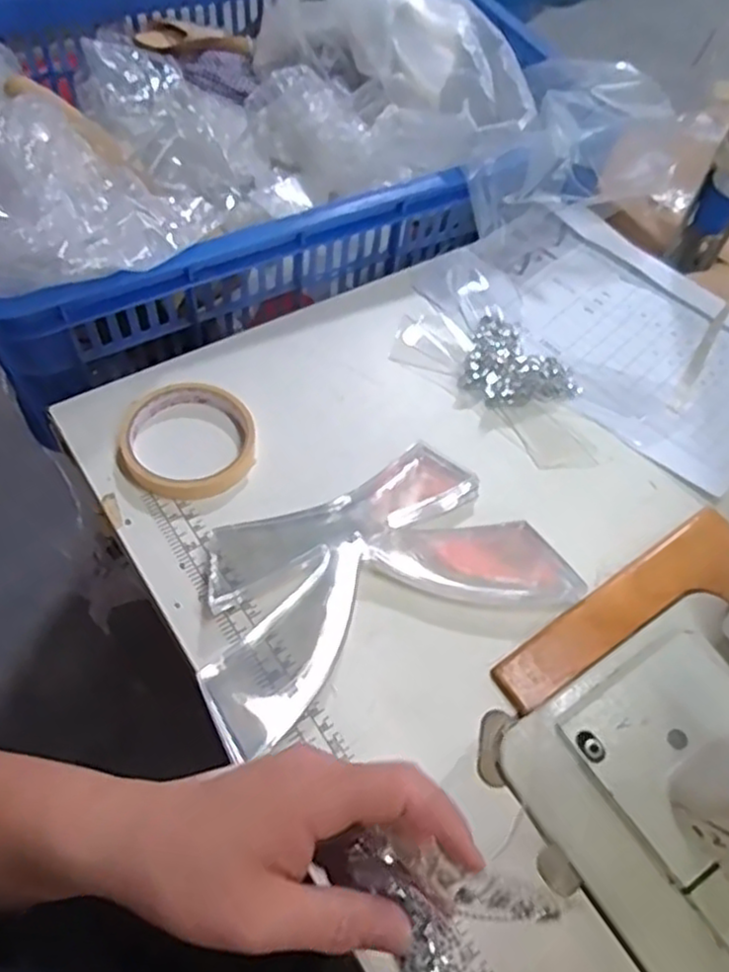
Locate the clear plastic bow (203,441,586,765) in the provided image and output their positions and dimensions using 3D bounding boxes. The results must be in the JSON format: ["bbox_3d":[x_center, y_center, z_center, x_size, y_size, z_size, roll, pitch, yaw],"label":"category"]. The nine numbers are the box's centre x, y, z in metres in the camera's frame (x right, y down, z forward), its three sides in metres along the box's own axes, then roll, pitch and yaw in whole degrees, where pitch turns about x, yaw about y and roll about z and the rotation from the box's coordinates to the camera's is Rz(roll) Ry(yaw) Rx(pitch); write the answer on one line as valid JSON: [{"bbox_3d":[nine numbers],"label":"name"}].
[{"bbox_3d":[0.004,0.056,0.450,0.233,0.021,0.127,-22,63,-17],"label":"clear plastic bow"}]

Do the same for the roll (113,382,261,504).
[{"bbox_3d":[-0.121,-0.032,0.491,0.089,0.018,0.091,2,58,-3],"label":"roll"}]

